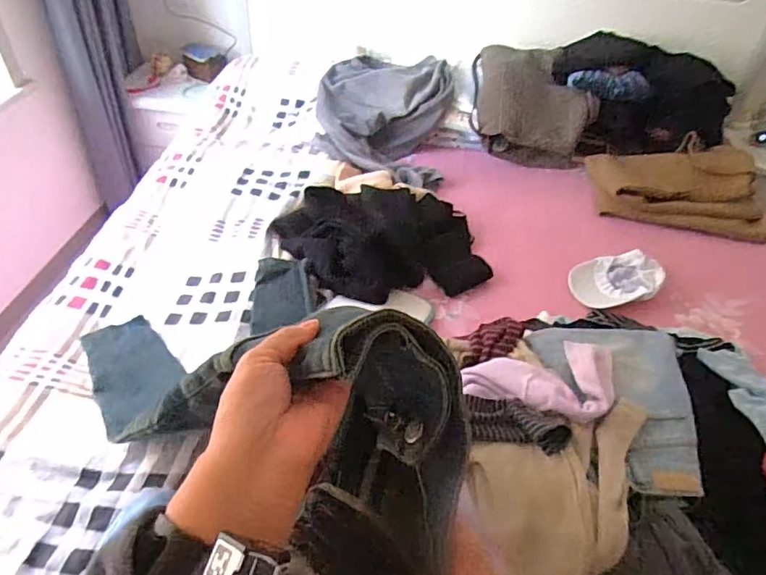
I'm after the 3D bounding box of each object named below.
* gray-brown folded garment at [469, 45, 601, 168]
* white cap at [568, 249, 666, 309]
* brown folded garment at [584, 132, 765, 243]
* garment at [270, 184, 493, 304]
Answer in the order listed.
[{"bbox_3d":[0.468,-0.581,1.675,0.406,0.361,0.110,16,3,6],"label":"gray-brown folded garment"},{"bbox_3d":[0.584,-0.013,1.316,0.231,0.078,0.162,-14,46,-19],"label":"white cap"},{"bbox_3d":[0.850,-0.297,1.548,0.471,0.165,0.296,14,43,10],"label":"brown folded garment"},{"bbox_3d":[0.010,-0.103,1.257,0.496,0.183,0.284,-9,44,-15],"label":"garment"}]

